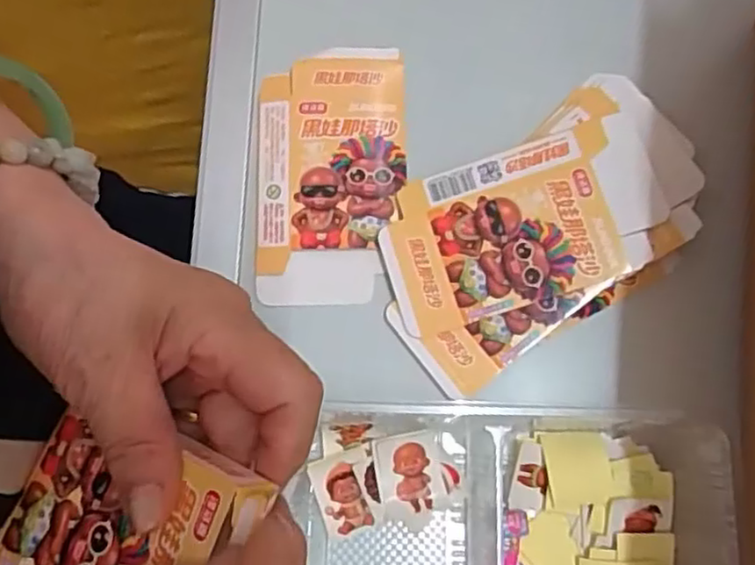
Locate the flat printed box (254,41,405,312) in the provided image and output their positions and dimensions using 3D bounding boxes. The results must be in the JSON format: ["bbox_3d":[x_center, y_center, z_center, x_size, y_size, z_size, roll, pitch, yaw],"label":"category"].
[{"bbox_3d":[-0.026,-0.060,0.382,0.082,0.011,0.145,-1,78,0],"label":"flat printed box"}]

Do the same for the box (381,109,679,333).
[{"bbox_3d":[0.077,-0.029,0.361,0.147,0.008,0.084,-18,78,5],"label":"box"}]

